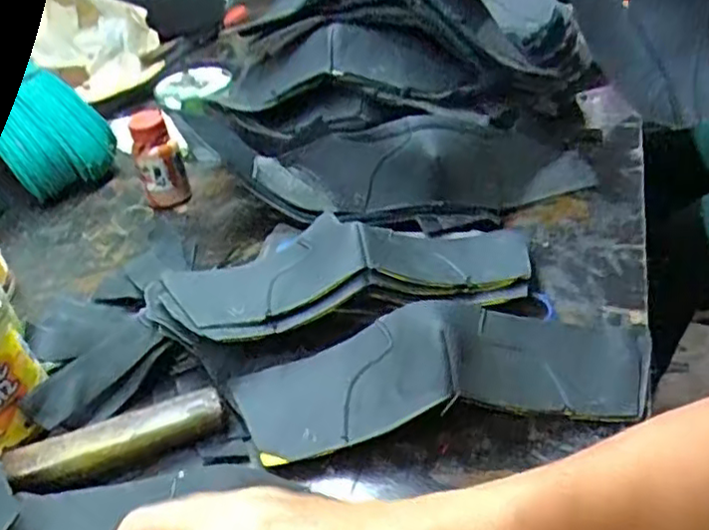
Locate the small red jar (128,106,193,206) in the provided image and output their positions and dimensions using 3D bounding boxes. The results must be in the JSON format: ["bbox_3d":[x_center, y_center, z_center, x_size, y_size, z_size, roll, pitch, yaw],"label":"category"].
[{"bbox_3d":[-0.214,-0.112,0.735,0.050,0.099,0.042,-17,38,-13],"label":"small red jar"}]

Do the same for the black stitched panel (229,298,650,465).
[{"bbox_3d":[0.065,0.072,0.468,0.291,0.063,0.086,-9,37,-1],"label":"black stitched panel"}]

